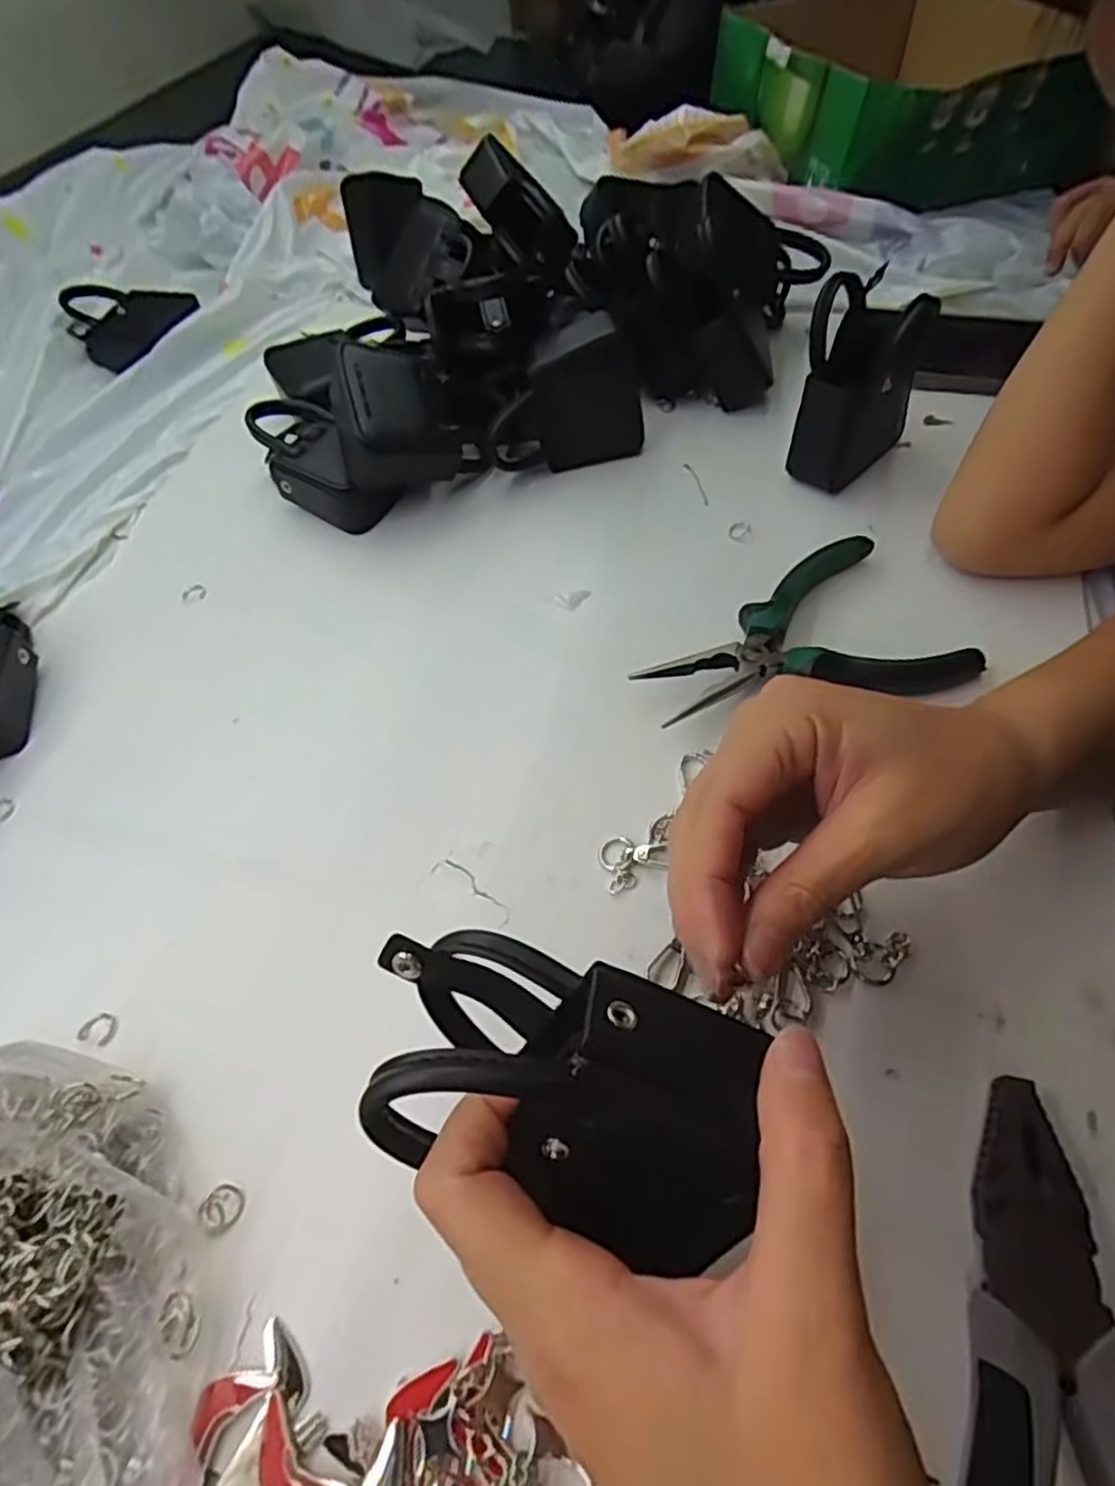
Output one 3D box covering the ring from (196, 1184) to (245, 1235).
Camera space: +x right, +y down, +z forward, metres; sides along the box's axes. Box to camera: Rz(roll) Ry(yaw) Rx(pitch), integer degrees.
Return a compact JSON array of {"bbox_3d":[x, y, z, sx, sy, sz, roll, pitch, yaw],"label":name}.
[{"bbox_3d":[-0.113,0.157,0.244,0.013,0.004,0.014,-2,55,3],"label":"ring"}]

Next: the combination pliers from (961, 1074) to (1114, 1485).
[{"bbox_3d":[0.135,0.187,0.186,0.052,0.024,0.178,11,57,12],"label":"combination pliers"}]

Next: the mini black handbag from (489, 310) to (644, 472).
[{"bbox_3d":[0.000,-0.209,0.442,0.097,0.075,0.039,-17,56,-7],"label":"mini black handbag"}]

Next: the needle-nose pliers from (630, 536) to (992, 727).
[{"bbox_3d":[0.120,-0.041,0.347,0.147,0.022,0.095,-27,58,-14],"label":"needle-nose pliers"}]

